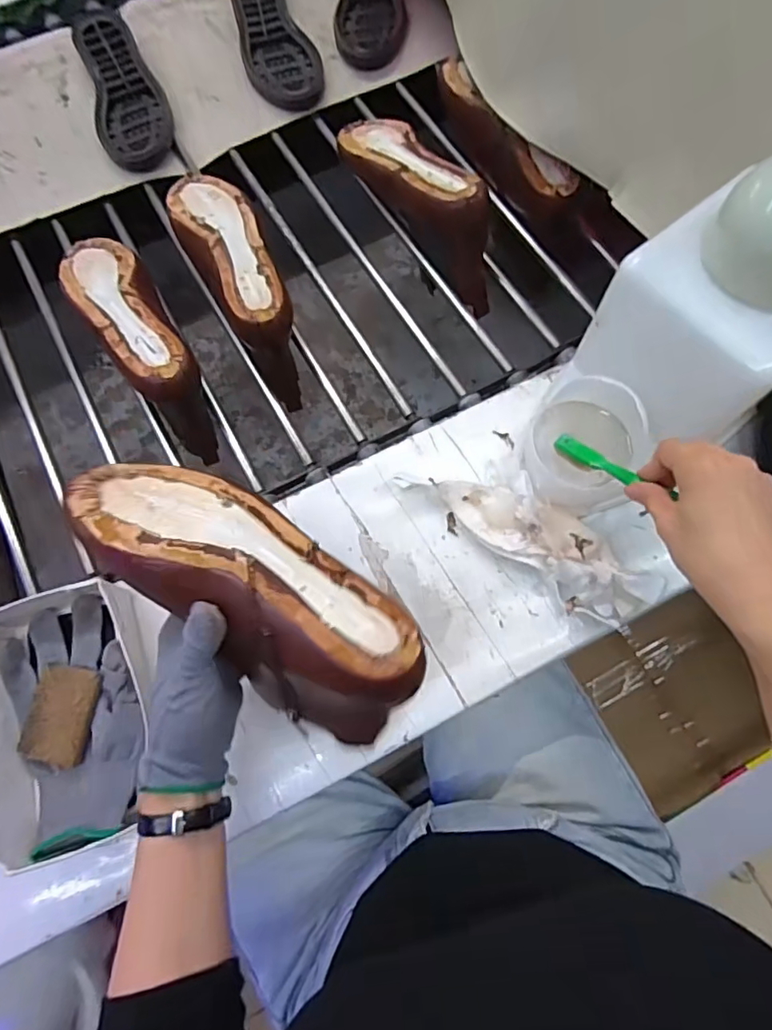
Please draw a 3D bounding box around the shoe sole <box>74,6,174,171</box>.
[{"bbox_3d":[-0.342,-0.554,0.723,0.088,0.034,0.260,-22,72,-4],"label":"shoe sole"}]

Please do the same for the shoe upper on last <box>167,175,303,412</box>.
[{"bbox_3d":[-0.162,-0.260,0.619,0.075,0.113,0.260,-24,72,-5],"label":"shoe upper on last"}]

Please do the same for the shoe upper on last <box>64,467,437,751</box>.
[{"bbox_3d":[-0.086,0.046,0.347,0.237,0.079,0.093,37,78,-1],"label":"shoe upper on last"}]

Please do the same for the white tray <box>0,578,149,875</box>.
[{"bbox_3d":[-0.243,0.152,0.432,0.107,0.045,0.189,-16,73,-3],"label":"white tray"}]

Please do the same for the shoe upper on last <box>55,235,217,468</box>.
[{"bbox_3d":[-0.260,-0.193,0.606,0.075,0.117,0.256,-35,74,-8],"label":"shoe upper on last"}]

